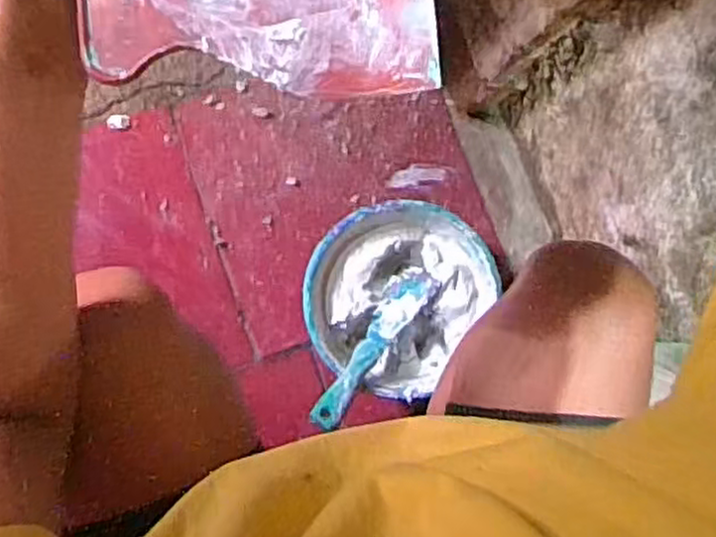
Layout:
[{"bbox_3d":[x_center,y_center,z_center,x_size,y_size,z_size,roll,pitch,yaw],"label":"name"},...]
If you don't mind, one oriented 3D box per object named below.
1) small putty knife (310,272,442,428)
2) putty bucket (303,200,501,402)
[{"bbox_3d":[0.016,0.079,0.759,0.038,0.022,0.199,38,63,-3],"label":"small putty knife"},{"bbox_3d":[0.038,0.026,0.793,0.178,0.082,0.191,1,86,-7],"label":"putty bucket"}]

